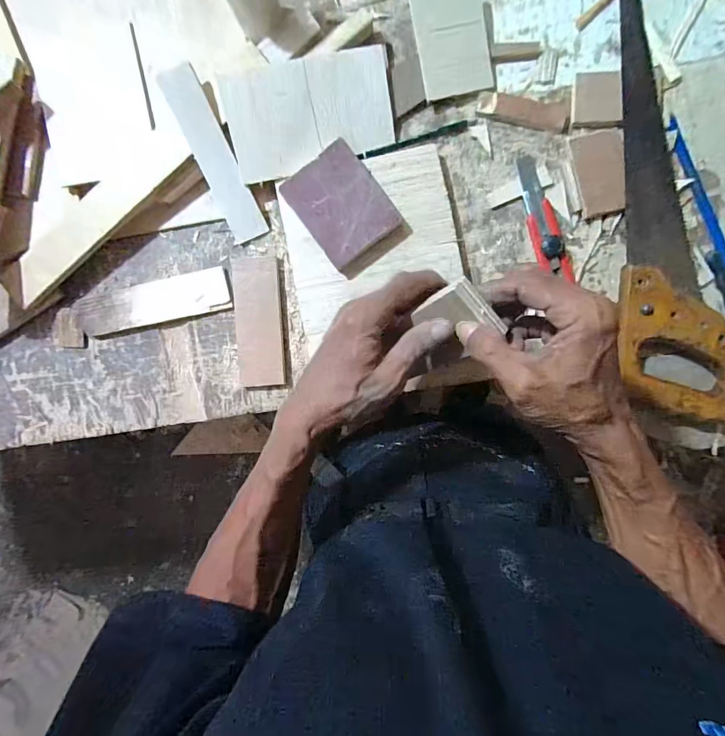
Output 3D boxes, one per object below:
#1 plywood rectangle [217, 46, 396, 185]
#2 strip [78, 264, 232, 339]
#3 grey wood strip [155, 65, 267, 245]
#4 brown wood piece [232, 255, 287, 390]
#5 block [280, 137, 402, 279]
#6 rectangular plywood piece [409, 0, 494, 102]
[{"bbox_3d":[-0.051,-0.252,0.404,0.160,0.006,0.095,-13,107,-2],"label":"plywood rectangle"},{"bbox_3d":[-0.230,-0.071,0.446,0.171,0.007,0.051,-14,88,2],"label":"strip"},{"bbox_3d":[-0.148,-0.211,0.410,0.037,0.011,0.160,-22,111,2],"label":"grey wood strip"},{"bbox_3d":[-0.111,-0.050,0.433,0.050,0.009,0.136,-3,89,3],"label":"brown wood piece"},{"bbox_3d":[-0.021,-0.161,0.402,0.078,0.023,0.101,-36,88,1],"label":"block"},{"bbox_3d":[0.089,-0.325,0.400,0.068,0.004,0.100,-13,102,2],"label":"rectangular plywood piece"}]

